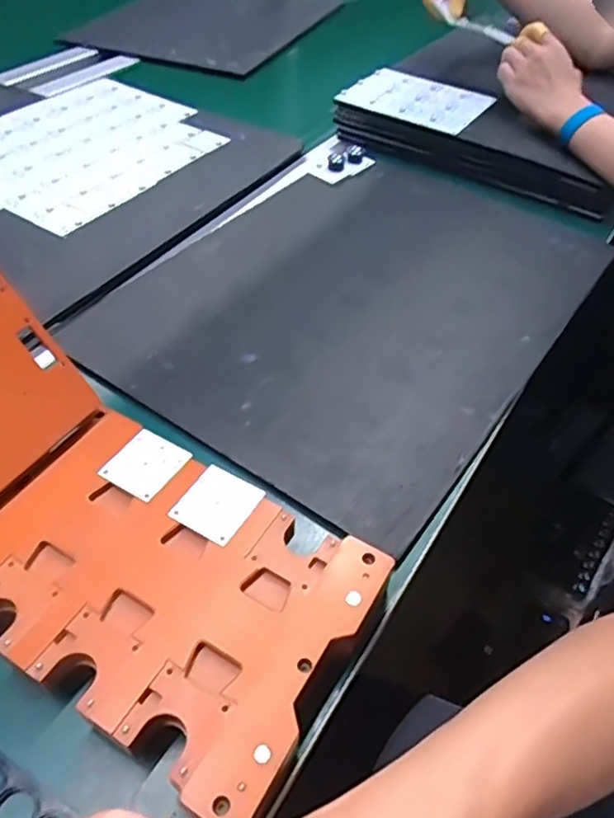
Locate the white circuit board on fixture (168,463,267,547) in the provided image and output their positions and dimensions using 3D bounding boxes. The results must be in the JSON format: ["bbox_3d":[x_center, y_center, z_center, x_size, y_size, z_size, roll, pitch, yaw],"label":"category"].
[{"bbox_3d":[-0.058,0.062,0.407,0.045,0.006,0.047,26,51,20],"label":"white circuit board on fixture"}]

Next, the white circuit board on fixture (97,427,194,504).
[{"bbox_3d":[-0.110,0.037,0.427,0.044,0.004,0.047,25,51,19],"label":"white circuit board on fixture"}]

